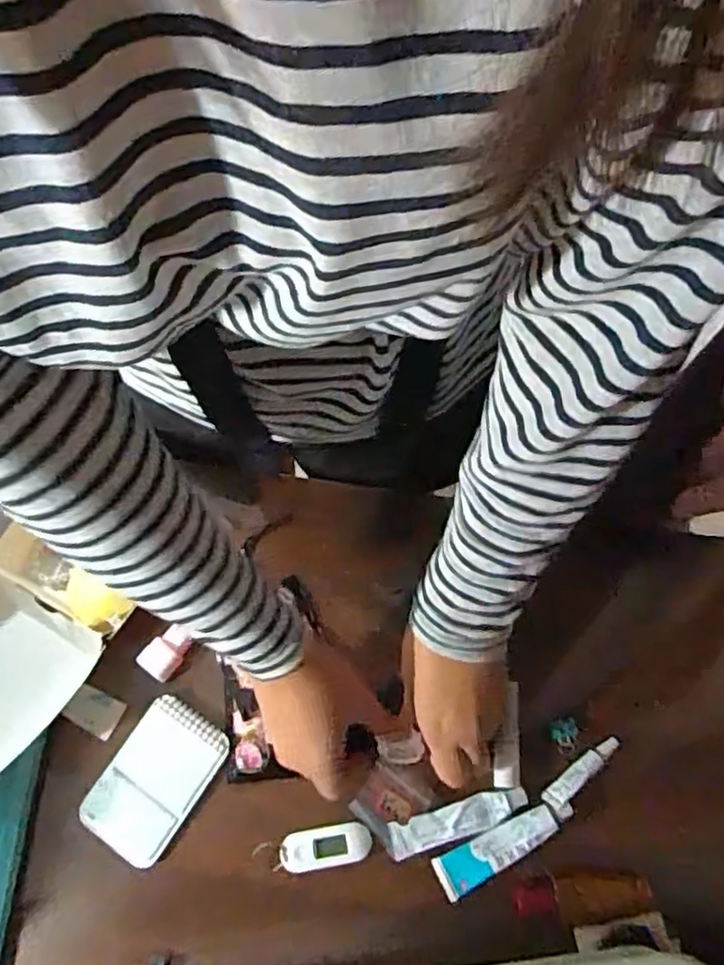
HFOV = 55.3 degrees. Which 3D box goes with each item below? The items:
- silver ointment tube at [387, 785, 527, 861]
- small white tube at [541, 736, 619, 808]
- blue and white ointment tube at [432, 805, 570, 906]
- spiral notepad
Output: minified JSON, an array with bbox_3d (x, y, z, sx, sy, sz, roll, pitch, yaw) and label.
[{"bbox_3d":[0.068,0.239,0.488,0.098,0.010,0.024,-17,69,-5],"label":"silver ointment tube"},{"bbox_3d":[0.158,0.208,0.498,0.067,0.008,0.016,-39,72,-13],"label":"small white tube"},{"bbox_3d":[0.100,0.254,0.481,0.101,0.016,0.028,-24,69,-8],"label":"blue and white ointment tube"},{"bbox_3d":[-0.153,0.218,0.509,0.069,0.010,0.102,31,72,13],"label":"spiral notepad"}]

